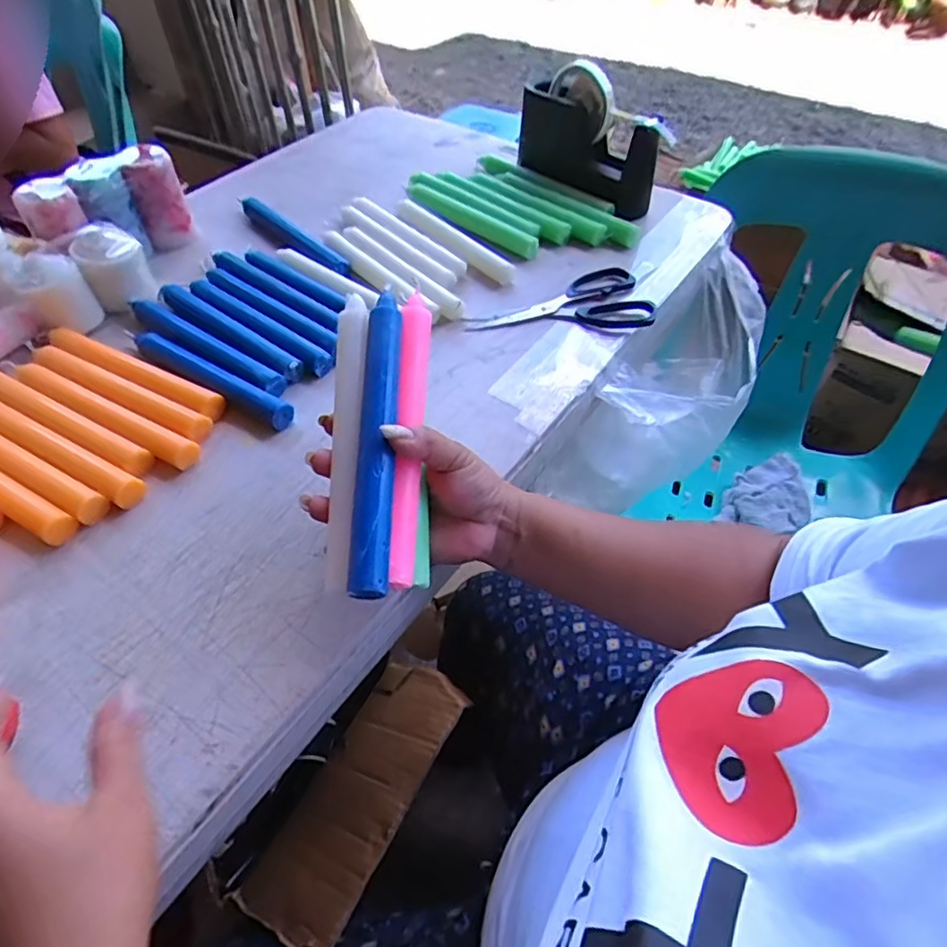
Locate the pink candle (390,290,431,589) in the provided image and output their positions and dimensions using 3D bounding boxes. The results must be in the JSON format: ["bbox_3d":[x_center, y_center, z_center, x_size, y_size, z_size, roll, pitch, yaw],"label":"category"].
[{"bbox_3d":[-0.040,-0.029,0.373,0.016,0.022,0.197,2,66,-2],"label":"pink candle"}]

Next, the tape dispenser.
[{"bbox_3d":[0.132,-0.391,0.689,0.191,0.131,0.053,38,61,26],"label":"tape dispenser"}]

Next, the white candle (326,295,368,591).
[{"bbox_3d":[-0.080,-0.027,0.372,0.020,0.016,0.192,1,74,-3],"label":"white candle"}]

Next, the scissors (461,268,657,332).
[{"bbox_3d":[0.085,-0.176,0.594,0.179,0.016,0.091,-1,52,-1],"label":"scissors"}]

